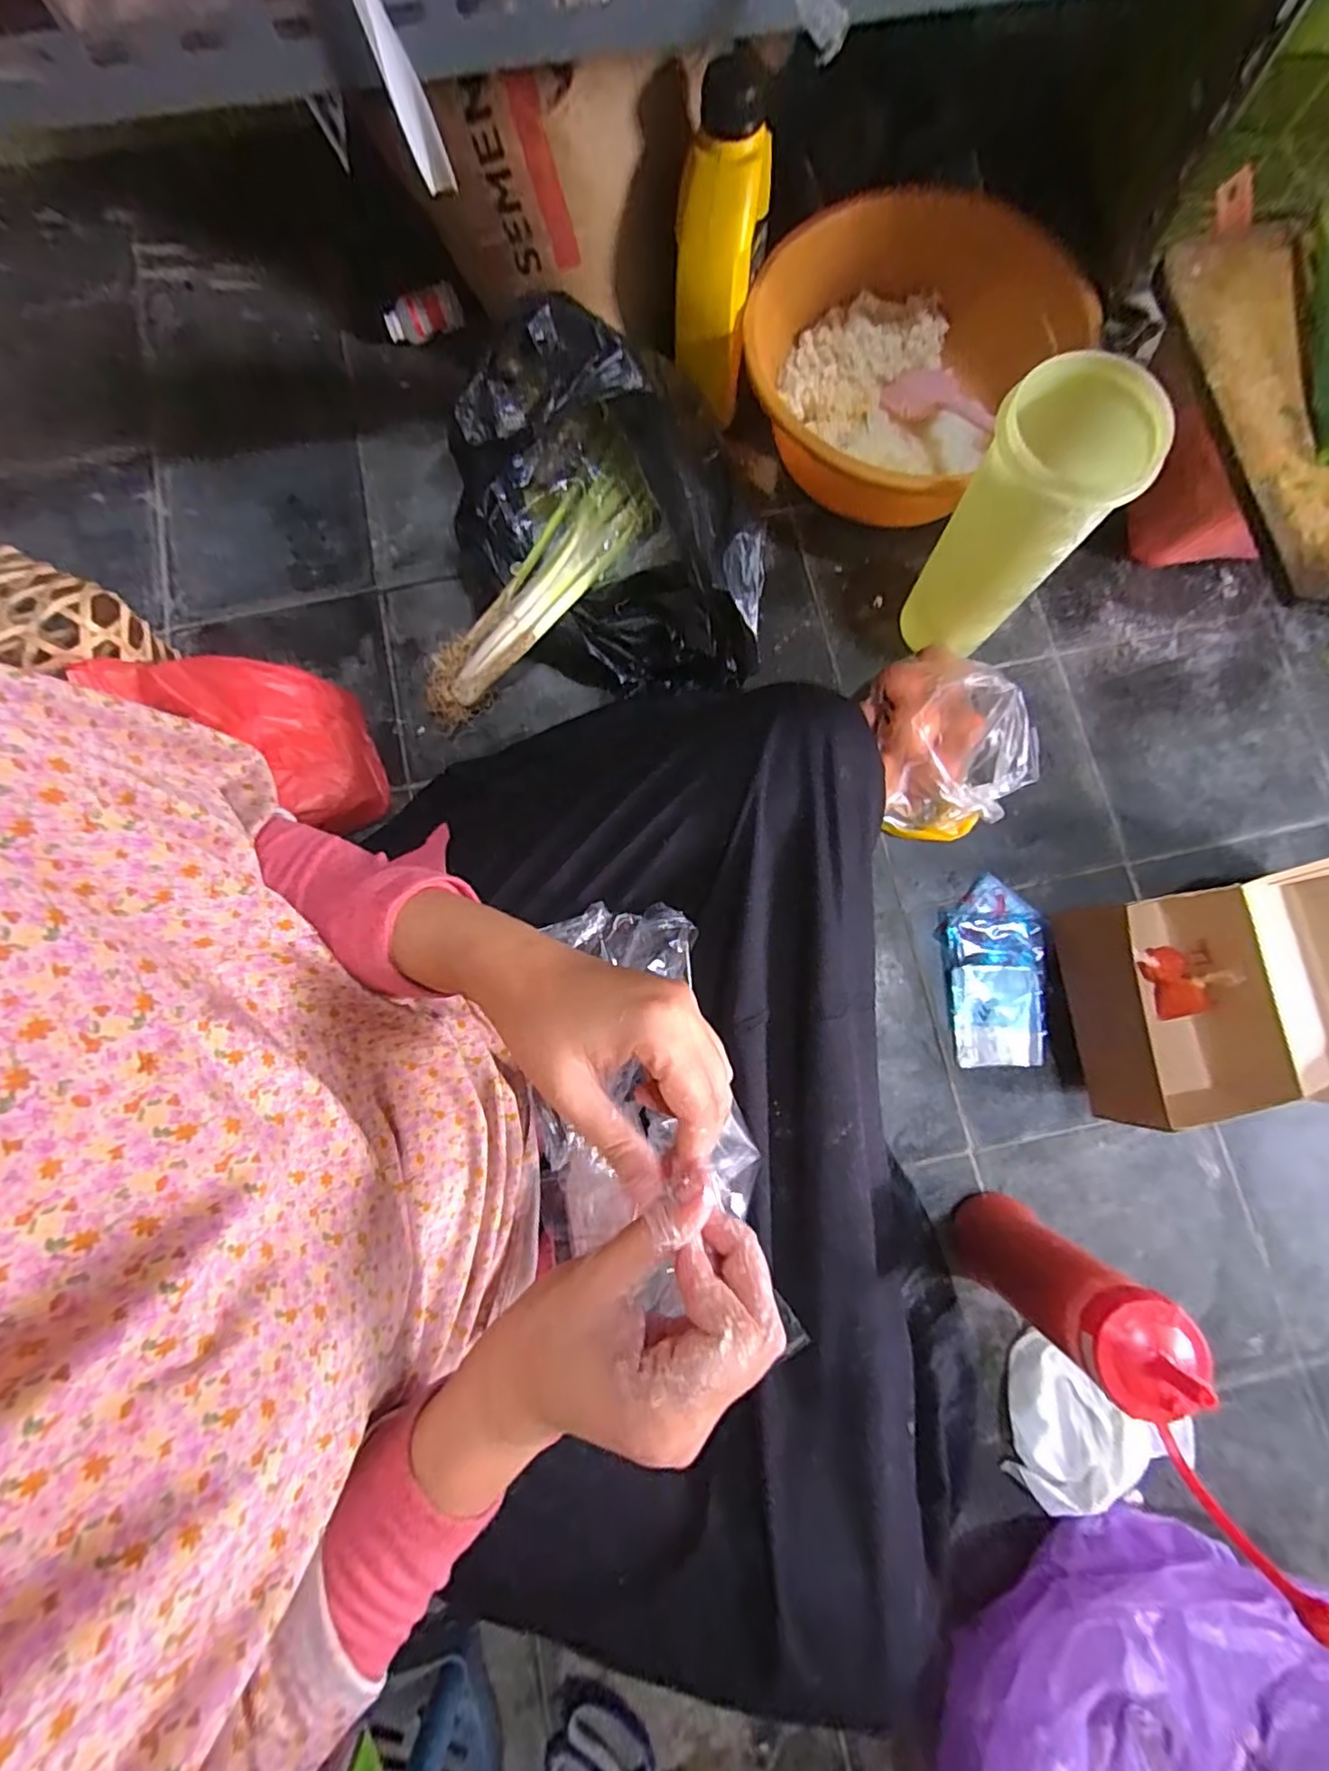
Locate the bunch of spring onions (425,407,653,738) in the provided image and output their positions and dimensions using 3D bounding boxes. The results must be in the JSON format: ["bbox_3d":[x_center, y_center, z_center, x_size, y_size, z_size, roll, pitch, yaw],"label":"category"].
[{"bbox_3d":[-0.103,-0.235,0.517,0.268,0.045,0.100,-45,83,9],"label":"bunch of spring onions"}]

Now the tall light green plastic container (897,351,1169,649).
[{"bbox_3d":[0.253,-0.257,0.474,0.092,0.217,0.086,36,81,6],"label":"tall light green plastic container"}]

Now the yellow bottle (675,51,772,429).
[{"bbox_3d":[0.043,-0.488,0.496,0.068,0.203,0.052,4,57,0],"label":"yellow bottle"}]

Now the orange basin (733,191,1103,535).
[{"bbox_3d":[0.195,-0.459,0.547,0.233,0.091,0.271,34,81,6],"label":"orange basin"}]

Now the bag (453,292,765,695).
[{"bbox_3d":[-0.051,-0.291,0.498,0.247,0.195,0.224,-1,80,-1],"label":"bag"}]

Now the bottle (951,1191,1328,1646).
[{"bbox_3d":[0.266,0.275,0.388,0.064,0.209,0.099,-37,82,-7],"label":"bottle"}]

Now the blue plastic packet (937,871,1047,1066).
[{"bbox_3d":[0.276,0.072,0.521,0.074,0.016,0.153,1,80,0],"label":"blue plastic packet"}]

